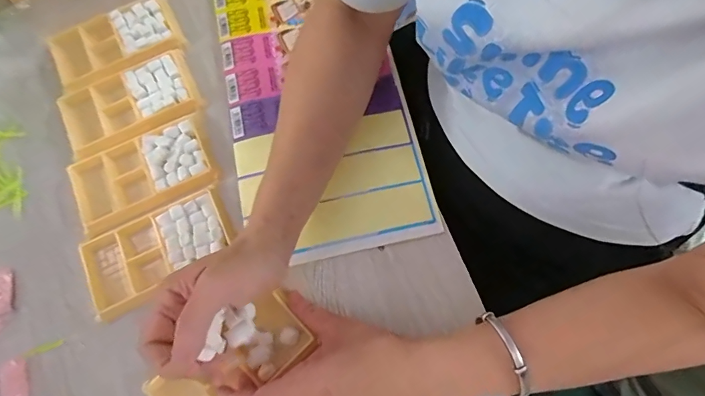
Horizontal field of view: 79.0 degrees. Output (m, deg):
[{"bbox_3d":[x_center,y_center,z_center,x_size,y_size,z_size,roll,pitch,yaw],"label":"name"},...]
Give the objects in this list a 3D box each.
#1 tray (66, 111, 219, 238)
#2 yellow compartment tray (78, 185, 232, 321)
[{"bbox_3d":[-0.202,-0.023,0.414,0.133,0.019,0.078,-24,72,-6],"label":"tray"},{"bbox_3d":[-0.174,0.045,0.383,0.128,0.019,0.071,-27,72,-7],"label":"yellow compartment tray"}]

